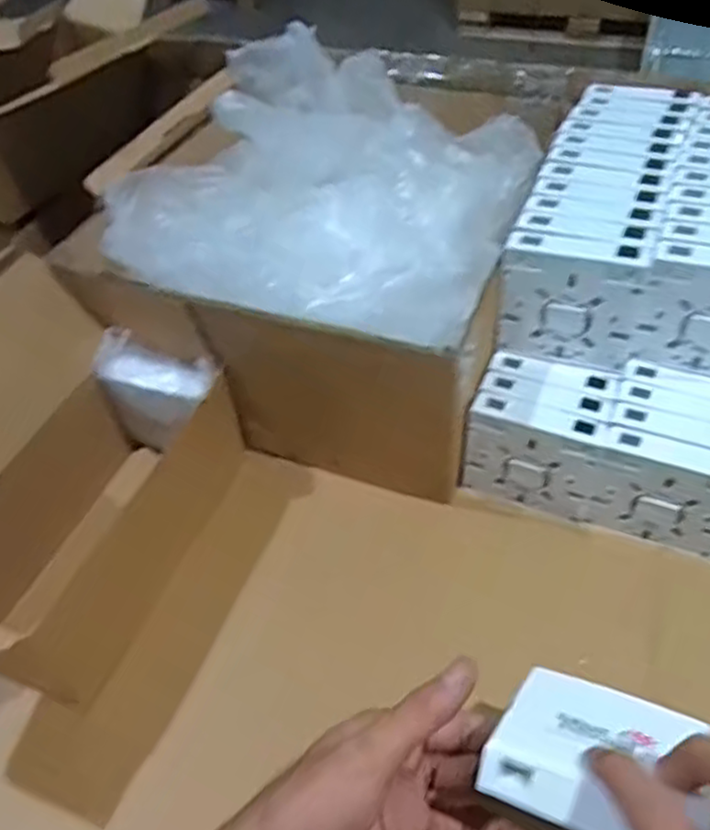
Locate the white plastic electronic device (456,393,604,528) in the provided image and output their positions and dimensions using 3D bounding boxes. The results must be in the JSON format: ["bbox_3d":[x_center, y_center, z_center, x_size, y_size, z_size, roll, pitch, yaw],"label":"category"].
[{"bbox_3d":[0.121,0.030,0.494,0.089,0.084,0.021,18,48,22],"label":"white plastic electronic device"}]

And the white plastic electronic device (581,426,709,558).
[{"bbox_3d":[0.200,0.053,0.467,0.086,0.084,0.020,14,46,18],"label":"white plastic electronic device"}]

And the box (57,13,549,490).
[{"bbox_3d":[-0.023,-0.129,0.583,0.306,0.216,0.293,14,47,18],"label":"box"}]

